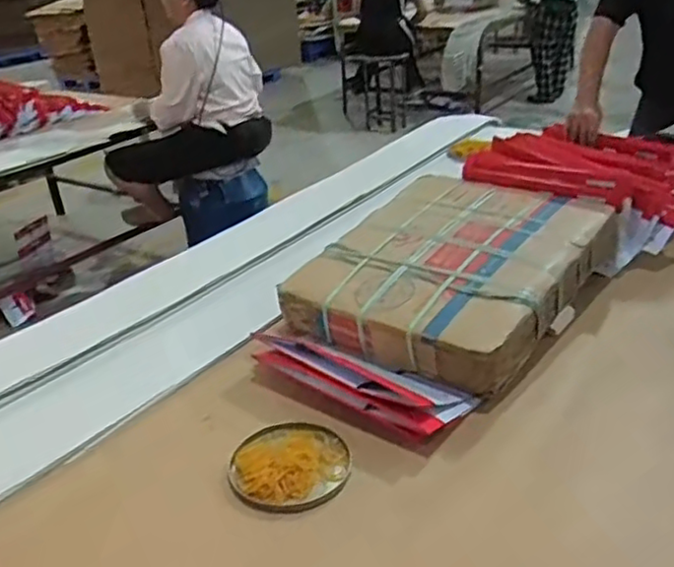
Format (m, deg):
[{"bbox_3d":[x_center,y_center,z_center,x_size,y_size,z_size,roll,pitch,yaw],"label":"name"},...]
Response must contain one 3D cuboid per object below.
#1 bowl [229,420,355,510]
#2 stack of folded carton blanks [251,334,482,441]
[{"bbox_3d":[-0.067,0.247,0.955,0.162,0.021,0.163,-3,28,2],"label":"bowl"},{"bbox_3d":[0.033,0.141,1.094,0.355,0.070,0.142,18,35,35],"label":"stack of folded carton blanks"}]

